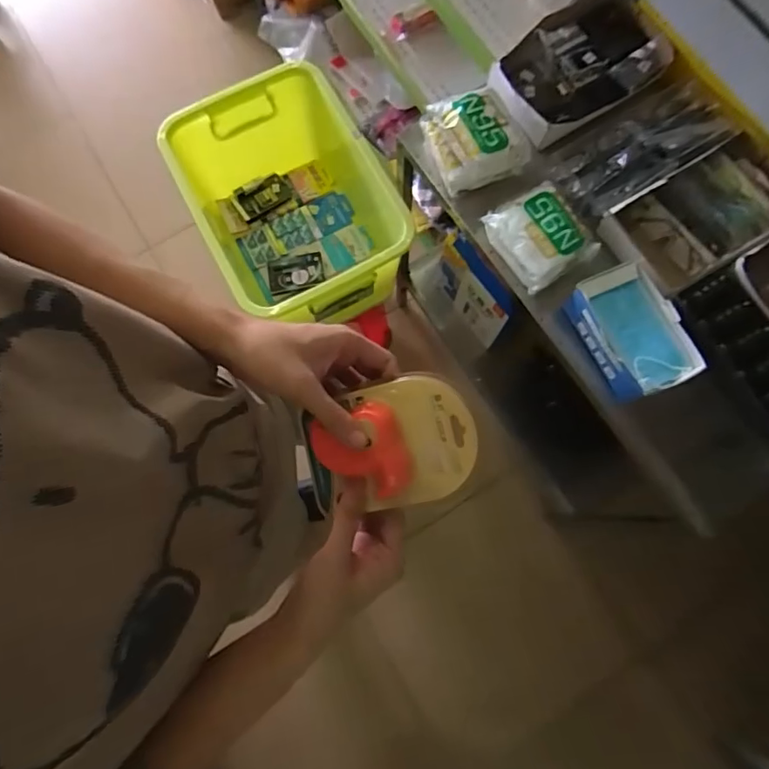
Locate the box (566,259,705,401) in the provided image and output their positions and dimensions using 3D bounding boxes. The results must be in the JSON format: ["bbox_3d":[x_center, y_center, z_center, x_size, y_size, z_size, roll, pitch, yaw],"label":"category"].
[{"bbox_3d":[0.365,-0.072,0.779,0.120,0.089,0.186,-26,78,-5],"label":"box"}]

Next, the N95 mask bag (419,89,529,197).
[{"bbox_3d":[0.145,-0.400,0.824,0.128,0.087,0.134,-17,77,-3],"label":"N95 mask bag"}]

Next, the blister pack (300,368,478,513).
[{"bbox_3d":[-0.003,0.051,0.425,0.146,0.034,0.103,-14,84,20],"label":"blister pack"}]

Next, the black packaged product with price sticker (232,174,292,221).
[{"bbox_3d":[-0.313,-0.480,1.318,0.141,0.024,0.079,-30,106,-7],"label":"black packaged product with price sticker"}]

